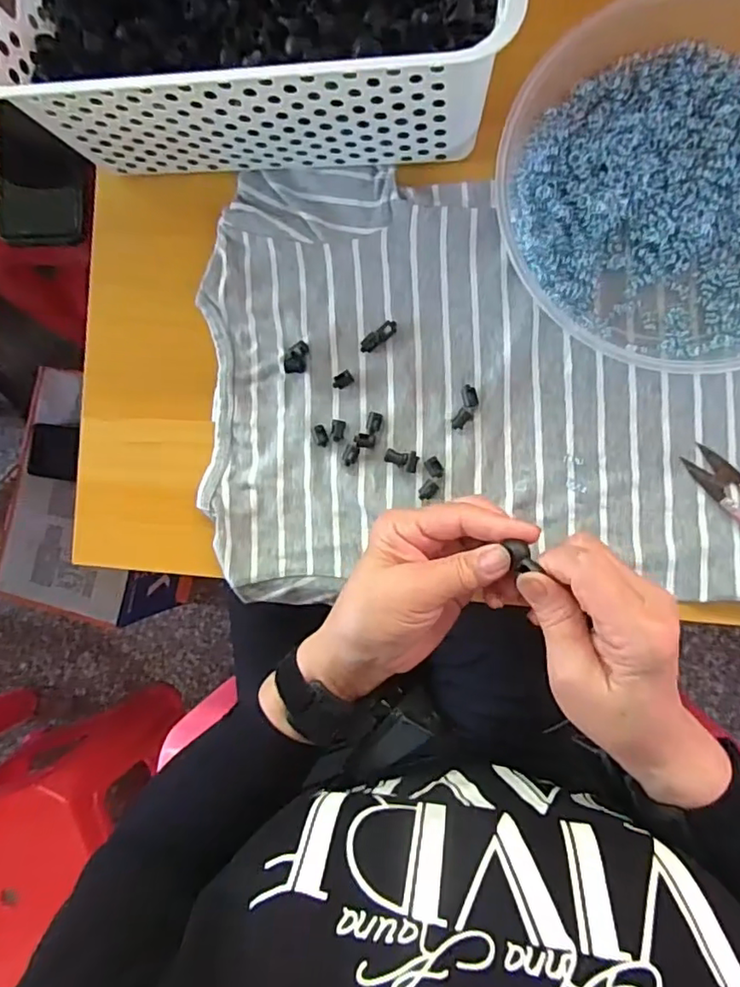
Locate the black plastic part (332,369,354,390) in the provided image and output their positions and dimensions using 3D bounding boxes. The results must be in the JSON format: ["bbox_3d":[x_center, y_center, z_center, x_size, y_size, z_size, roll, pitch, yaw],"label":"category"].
[{"bbox_3d":[-0.019,-0.077,0.396,0.015,0.005,0.010,-33,86,9],"label":"black plastic part"}]

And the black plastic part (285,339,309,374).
[{"bbox_3d":[-0.052,-0.095,0.403,0.016,0.006,0.022,3,90,7],"label":"black plastic part"}]

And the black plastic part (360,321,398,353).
[{"bbox_3d":[0.006,-0.107,0.394,0.029,0.004,0.010,-36,86,6],"label":"black plastic part"}]

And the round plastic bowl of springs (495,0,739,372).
[{"bbox_3d":[0.193,-0.191,0.349,0.216,0.038,0.207,0,90,7],"label":"round plastic bowl of springs"}]

